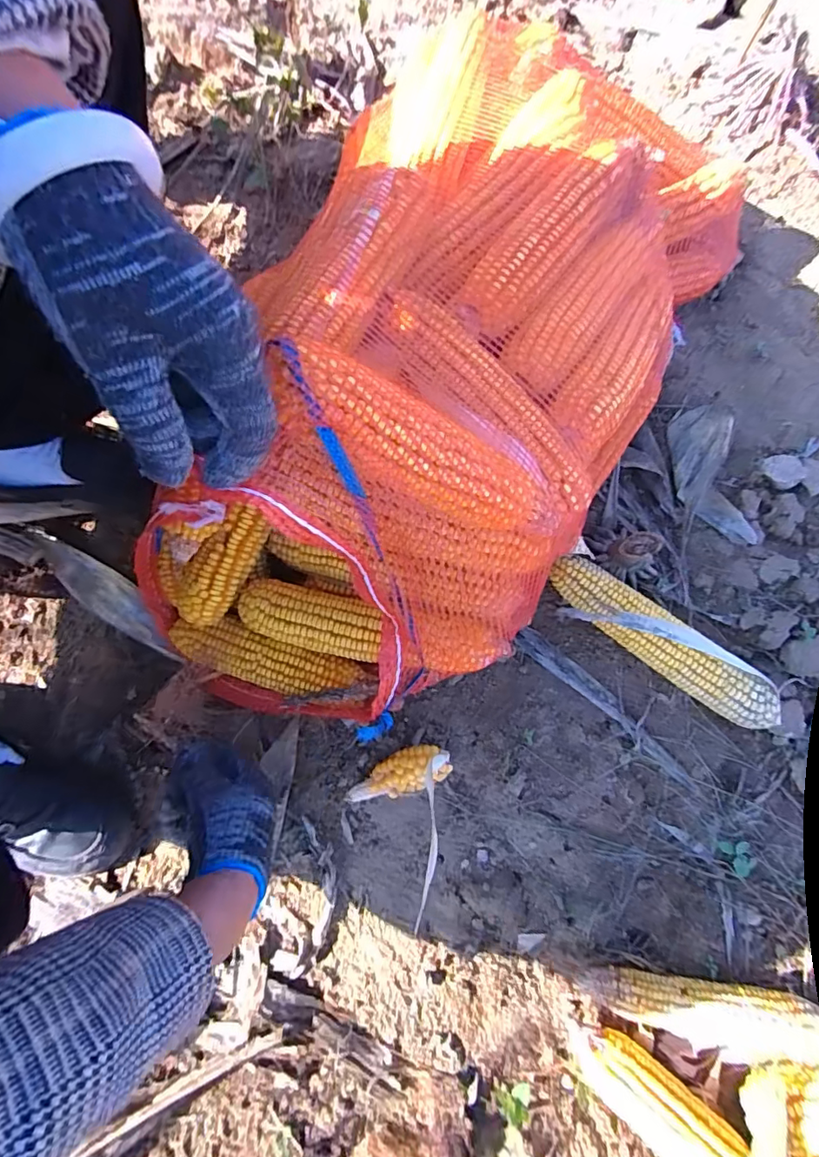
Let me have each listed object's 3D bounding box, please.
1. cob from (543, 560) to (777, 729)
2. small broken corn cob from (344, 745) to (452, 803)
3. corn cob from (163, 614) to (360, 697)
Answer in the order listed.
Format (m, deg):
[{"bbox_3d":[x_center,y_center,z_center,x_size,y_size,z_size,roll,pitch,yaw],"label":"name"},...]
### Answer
[{"bbox_3d":[0.239,0.061,0.503,0.240,0.054,0.062,32,81,5],"label":"cob"},{"bbox_3d":[-0.012,0.183,0.483,0.101,0.039,0.039,-21,80,-5],"label":"small broken corn cob"},{"bbox_3d":[-0.137,0.076,0.487,0.181,0.060,0.048,18,79,2],"label":"corn cob"}]

